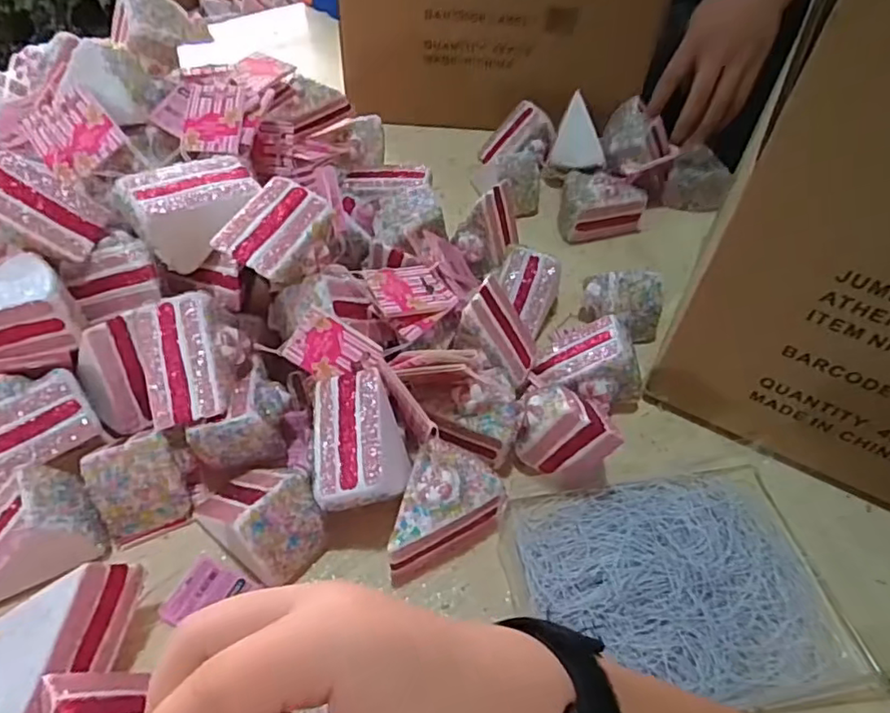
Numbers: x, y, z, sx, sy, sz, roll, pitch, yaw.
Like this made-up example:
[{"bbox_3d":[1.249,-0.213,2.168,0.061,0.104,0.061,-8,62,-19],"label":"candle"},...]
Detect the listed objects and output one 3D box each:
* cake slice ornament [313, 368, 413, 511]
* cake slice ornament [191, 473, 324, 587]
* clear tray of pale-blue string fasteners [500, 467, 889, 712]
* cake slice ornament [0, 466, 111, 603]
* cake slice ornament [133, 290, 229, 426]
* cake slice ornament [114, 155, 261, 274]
[{"bbox_3d":[-0.058,0.059,0.427,0.056,0.055,0.098,-17,61,8],"label":"cake slice ornament"},{"bbox_3d":[-0.124,0.103,0.407,0.062,0.071,0.085,-32,58,-29],"label":"cake slice ornament"},{"bbox_3d":[0.162,0.154,0.420,0.226,0.030,0.163,-4,49,-9],"label":"clear tray of pale-blue string fasteners"},{"bbox_3d":[-0.272,0.112,0.390,0.090,0.065,0.052,-25,55,-24],"label":"cake slice ornament"},{"bbox_3d":[-0.181,0.004,0.422,0.052,0.059,0.085,-14,51,-17],"label":"cake slice ornament"},{"bbox_3d":[-0.181,-0.106,0.450,0.097,0.053,0.059,-26,56,-25],"label":"cake slice ornament"}]

